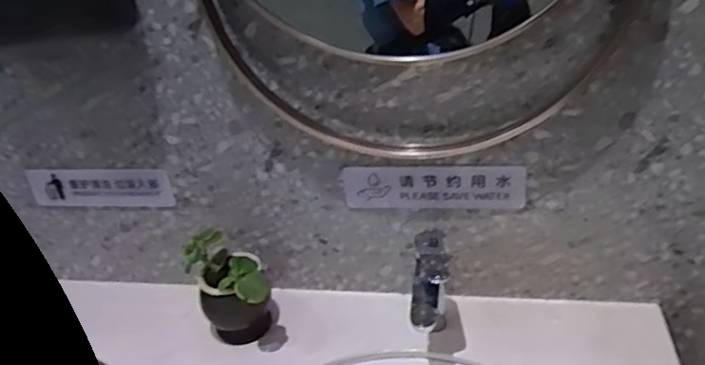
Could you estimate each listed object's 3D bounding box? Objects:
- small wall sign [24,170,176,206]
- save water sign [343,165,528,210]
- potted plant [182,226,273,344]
[{"bbox_3d":[-0.461,0.010,1.075,0.281,0.074,0.007,0,32,13],"label":"small wall sign"},{"bbox_3d":[0.128,0.008,0.954,0.290,0.079,0.007,-1,32,12],"label":"save water sign"},{"bbox_3d":[-0.201,0.185,0.991,0.105,0.177,0.163,-17,32,-15],"label":"potted plant"}]

